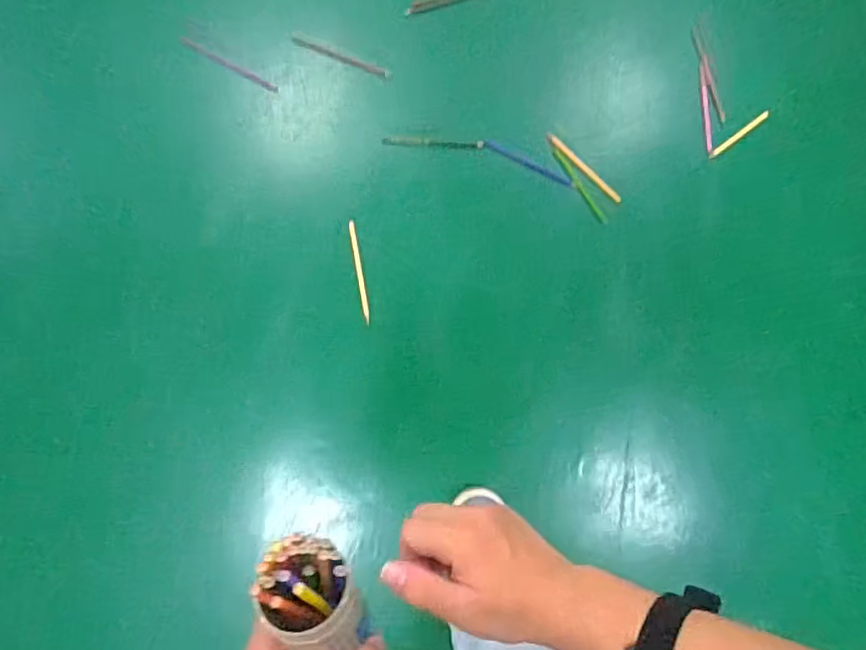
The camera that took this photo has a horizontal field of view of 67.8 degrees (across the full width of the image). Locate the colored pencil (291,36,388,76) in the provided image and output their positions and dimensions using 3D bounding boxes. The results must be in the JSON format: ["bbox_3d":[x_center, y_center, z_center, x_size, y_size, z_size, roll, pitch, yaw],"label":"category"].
[{"bbox_3d":[-0.154,-0.450,1.081,0.168,0.010,0.015,22,87,-4],"label":"colored pencil"}]

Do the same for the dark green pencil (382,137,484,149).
[{"bbox_3d":[0.001,-0.306,1.088,0.168,0.008,0.015,2,88,-5],"label":"dark green pencil"}]

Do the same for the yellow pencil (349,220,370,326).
[{"bbox_3d":[-0.120,-0.086,1.058,0.011,0.007,0.168,-9,89,-5],"label":"yellow pencil"}]

